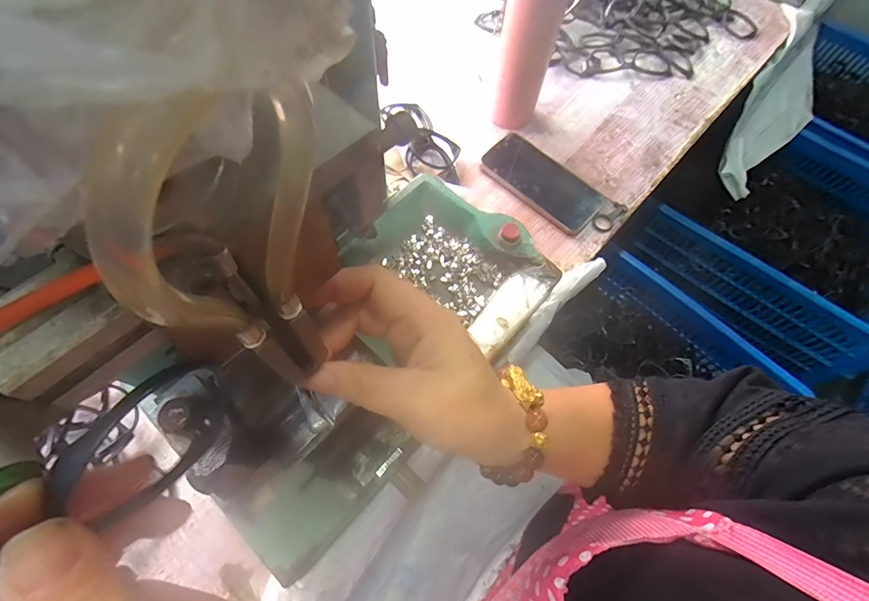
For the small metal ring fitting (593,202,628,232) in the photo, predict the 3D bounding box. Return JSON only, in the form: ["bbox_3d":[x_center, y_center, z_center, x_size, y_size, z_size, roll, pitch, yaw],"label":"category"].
[{"bbox_3d":[0.227,-0.108,0.526,0.056,0.009,0.023,-37,72,-16],"label":"small metal ring fitting"}]

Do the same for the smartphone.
[{"bbox_3d":[0.141,-0.157,0.535,0.156,0.011,0.080,42,73,10],"label":"smartphone"}]

